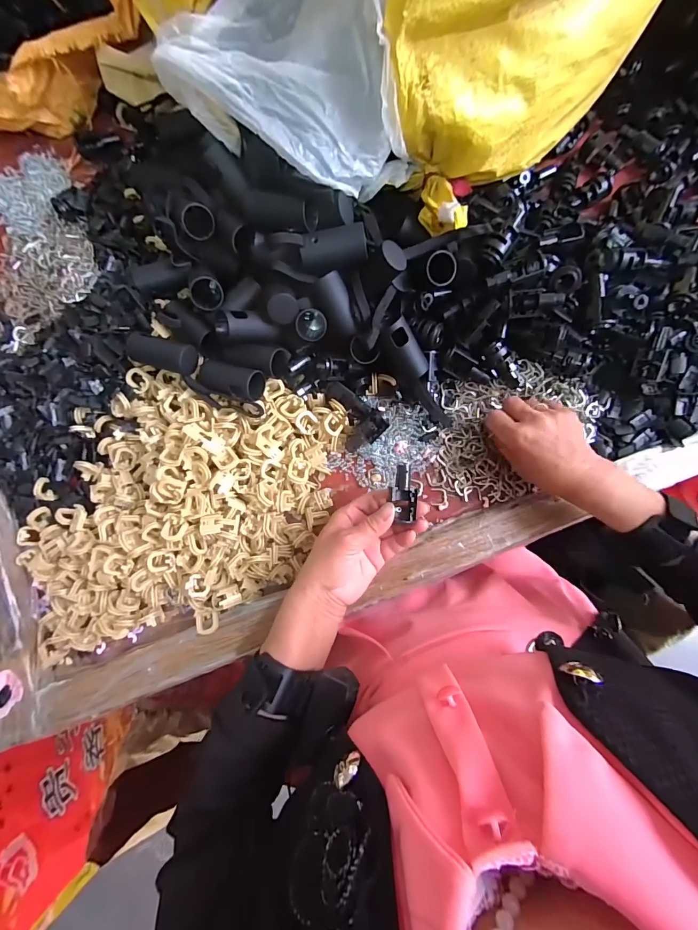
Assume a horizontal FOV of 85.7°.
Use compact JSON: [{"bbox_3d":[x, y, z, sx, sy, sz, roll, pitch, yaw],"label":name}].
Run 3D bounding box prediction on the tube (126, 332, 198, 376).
[{"bbox_3d":[-0.193,-0.113,0.382,0.071,0.030,0.030,14,84,4],"label":"tube"}]

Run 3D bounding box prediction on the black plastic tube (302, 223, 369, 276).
[{"bbox_3d":[-0.014,-0.200,0.351,0.059,0.027,0.027,-9,83,2],"label":"black plastic tube"}]

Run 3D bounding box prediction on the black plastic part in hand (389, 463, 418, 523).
[{"bbox_3d":[0.051,0.024,0.345,0.022,0.021,0.050,-5,100,-1],"label":"black plastic part in hand"}]

